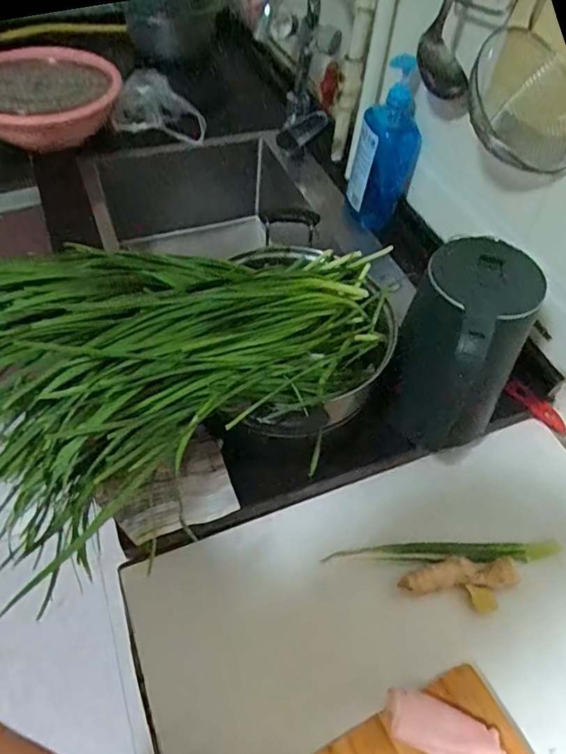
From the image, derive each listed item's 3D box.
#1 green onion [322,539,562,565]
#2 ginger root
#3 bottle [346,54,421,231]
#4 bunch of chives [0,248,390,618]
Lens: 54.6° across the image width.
[{"bbox_3d":[0.190,0.211,0.649,0.269,0.024,0.026,0,51,-1],"label":"green onion"},{"bbox_3d":[0.197,0.233,0.619,0.134,0.030,0.057,2,51,0],"label":"ginger root"},{"bbox_3d":[0.161,-0.345,0.867,0.095,0.271,0.054,13,52,8],"label":"bottle"},{"bbox_3d":[-0.083,-0.025,0.558,0.479,0.176,0.237,-25,56,-20],"label":"bunch of chives"}]

